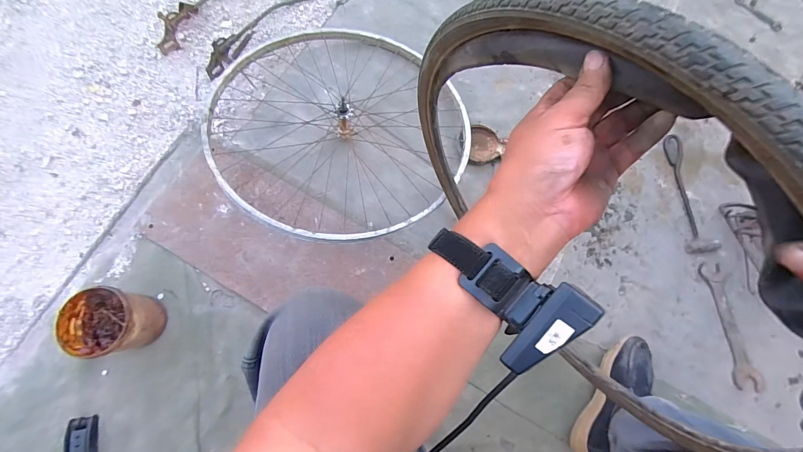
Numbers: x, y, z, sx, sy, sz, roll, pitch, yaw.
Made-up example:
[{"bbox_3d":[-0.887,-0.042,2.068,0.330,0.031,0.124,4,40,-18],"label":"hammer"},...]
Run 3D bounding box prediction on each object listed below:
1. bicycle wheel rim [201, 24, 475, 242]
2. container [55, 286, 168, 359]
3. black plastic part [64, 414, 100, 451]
[{"bbox_3d":[-0.147,-0.238,0.831,0.566,0.122,0.556,0,74,-2],"label":"bicycle wheel rim"},{"bbox_3d":[-0.553,0.188,0.709,0.133,0.122,0.121,5,74,0],"label":"container"},{"bbox_3d":[-0.619,0.419,0.707,0.045,0.029,0.089,-3,74,-3],"label":"black plastic part"}]

